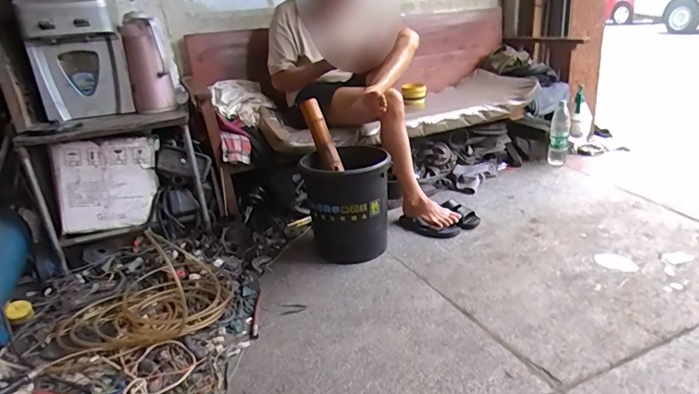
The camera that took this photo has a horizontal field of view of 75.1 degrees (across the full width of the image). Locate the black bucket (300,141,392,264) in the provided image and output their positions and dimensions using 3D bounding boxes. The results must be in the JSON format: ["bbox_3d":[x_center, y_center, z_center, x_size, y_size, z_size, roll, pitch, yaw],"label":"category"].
[{"bbox_3d":[-0.006,0.015,1.629,0.294,0.333,0.294,-3,21,1],"label":"black bucket"}]

